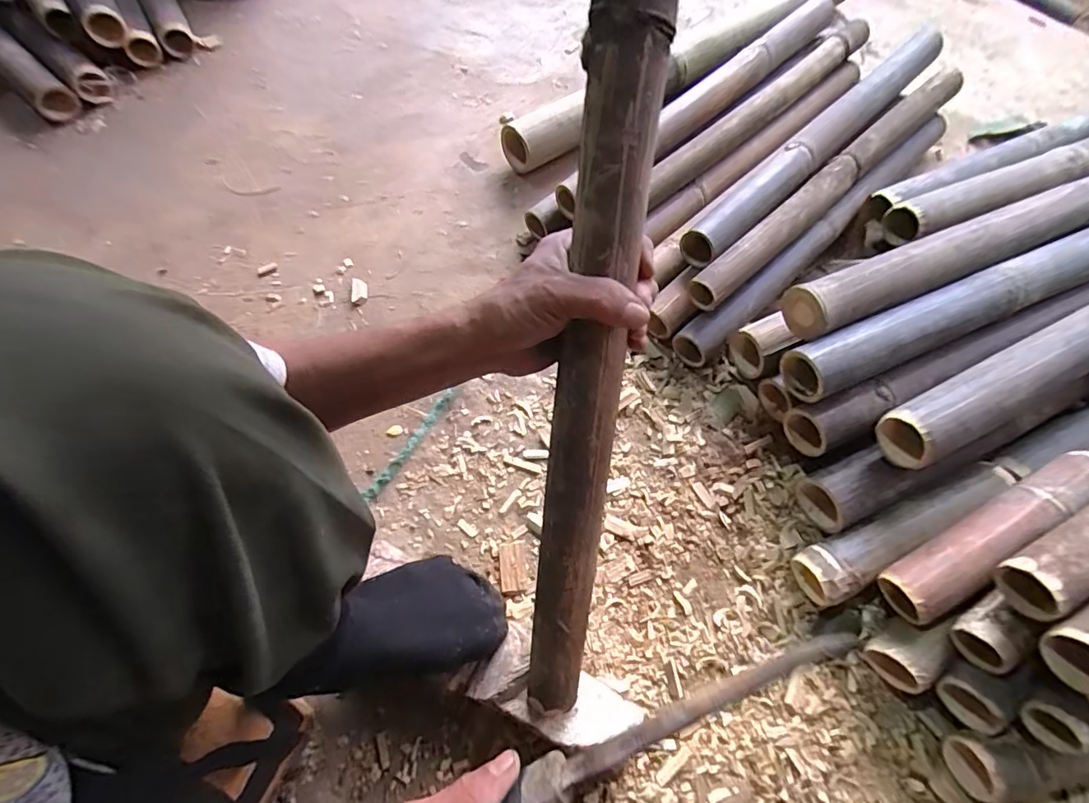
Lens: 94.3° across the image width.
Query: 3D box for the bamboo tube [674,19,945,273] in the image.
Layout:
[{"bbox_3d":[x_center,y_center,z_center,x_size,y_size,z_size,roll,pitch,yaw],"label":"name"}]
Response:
[{"bbox_3d":[0.440,-0.407,0.784,0.653,0.045,0.052,-41,73,-17],"label":"bamboo tube"}]

